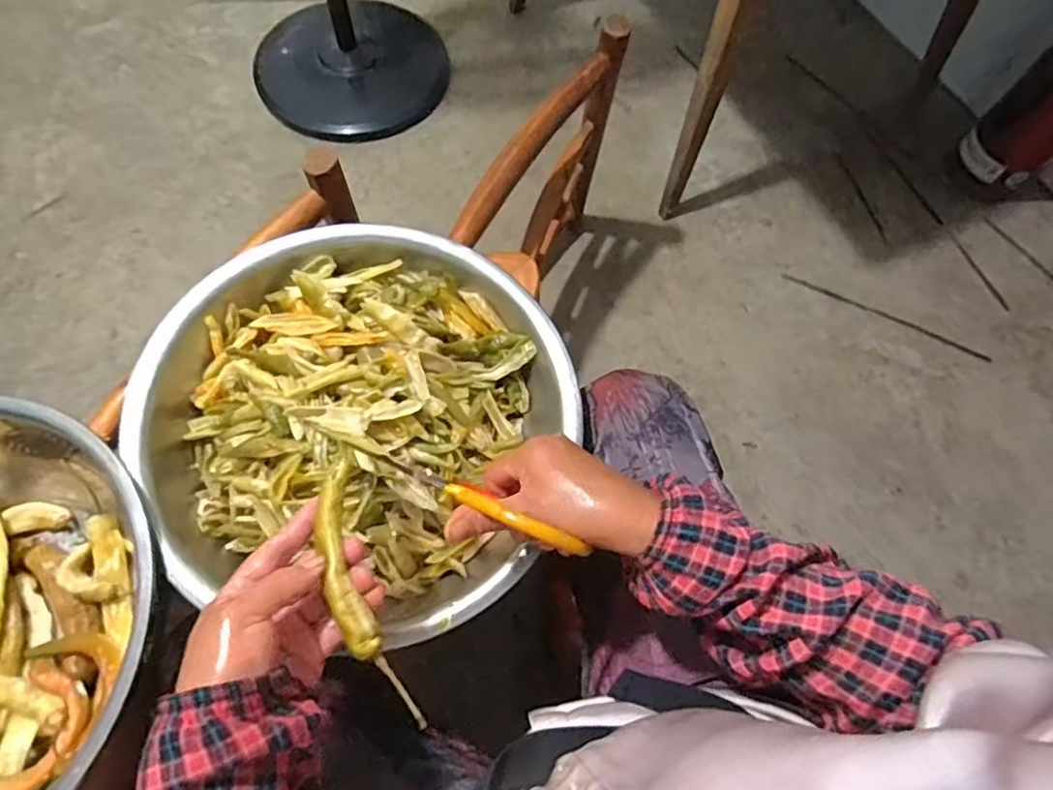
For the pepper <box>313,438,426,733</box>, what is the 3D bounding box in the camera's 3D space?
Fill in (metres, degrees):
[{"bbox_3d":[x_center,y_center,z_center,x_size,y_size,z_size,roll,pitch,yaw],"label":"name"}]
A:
[{"bbox_3d":[-0.104,0.112,0.376,0.030,0.028,0.176,-18,65,-10],"label":"pepper"}]

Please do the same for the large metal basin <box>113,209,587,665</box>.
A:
[{"bbox_3d":[-0.143,0.009,0.534,0.346,0.092,0.329,13,66,3],"label":"large metal basin"}]

